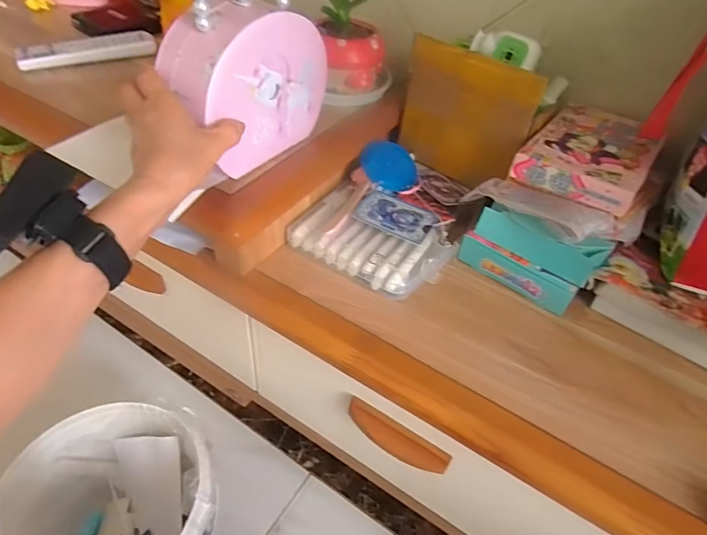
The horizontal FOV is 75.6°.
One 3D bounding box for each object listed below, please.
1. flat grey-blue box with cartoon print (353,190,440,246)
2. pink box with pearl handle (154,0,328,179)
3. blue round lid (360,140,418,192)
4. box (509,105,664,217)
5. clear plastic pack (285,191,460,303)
[{"bbox_3d":[0.050,-0.060,0.541,0.088,0.011,0.060,21,46,15],"label":"flat grey-blue box with cartoon print"},{"bbox_3d":[-0.106,-0.217,0.451,0.064,0.209,0.170,29,49,21],"label":"pink box with pearl handle"},{"bbox_3d":[0.048,-0.133,0.589,0.076,0.007,0.068,25,64,-12],"label":"blue round lid"},{"bbox_3d":[0.278,-0.132,0.532,0.126,0.036,0.169,32,50,24],"label":"box"},{"bbox_3d":[0.022,-0.030,0.546,0.169,0.028,0.108,28,48,20],"label":"clear plastic pack"}]

